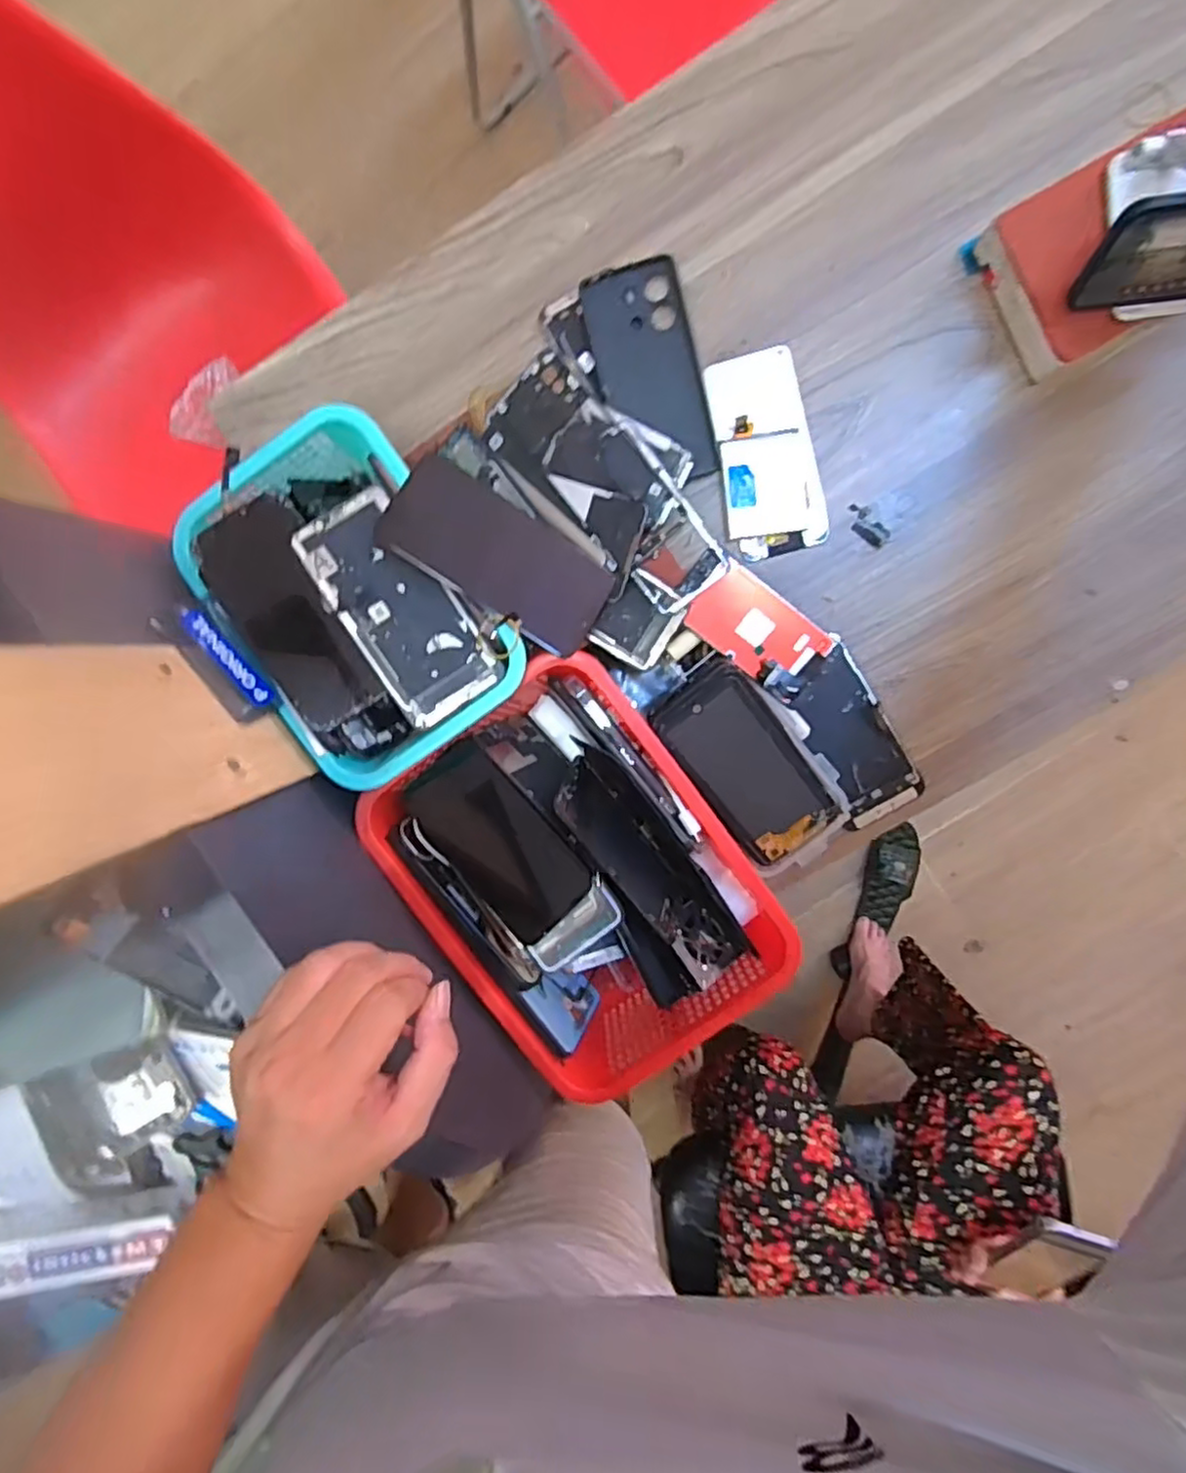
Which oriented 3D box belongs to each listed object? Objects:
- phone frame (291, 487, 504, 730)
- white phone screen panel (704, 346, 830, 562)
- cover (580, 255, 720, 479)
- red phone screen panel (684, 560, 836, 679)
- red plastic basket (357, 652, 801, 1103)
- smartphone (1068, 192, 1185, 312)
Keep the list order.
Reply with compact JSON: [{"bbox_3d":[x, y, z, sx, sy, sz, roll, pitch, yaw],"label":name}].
[{"bbox_3d":[-0.134,-0.085,0.471,0.069,0.005,0.148,-34,99,-4],"label":"phone frame"},{"bbox_3d":[0.135,-0.223,0.552,0.072,0.010,0.154,-15,96,5],"label":"white phone screen panel"},{"bbox_3d":[0.045,-0.283,0.544,0.074,0.012,0.162,-14,96,5],"label":"cover"},{"bbox_3d":[0.128,-0.082,0.538,0.100,0.006,0.060,37,97,-2],"label":"red phone screen panel"},{"bbox_3d":[-0.006,0.108,0.533,0.219,0.083,0.284,-36,94,6],"label":"red plastic basket"},{"bbox_3d":[0.395,-0.309,0.444,0.151,0.071,0.012,-4,69,2],"label":"smartphone"}]

